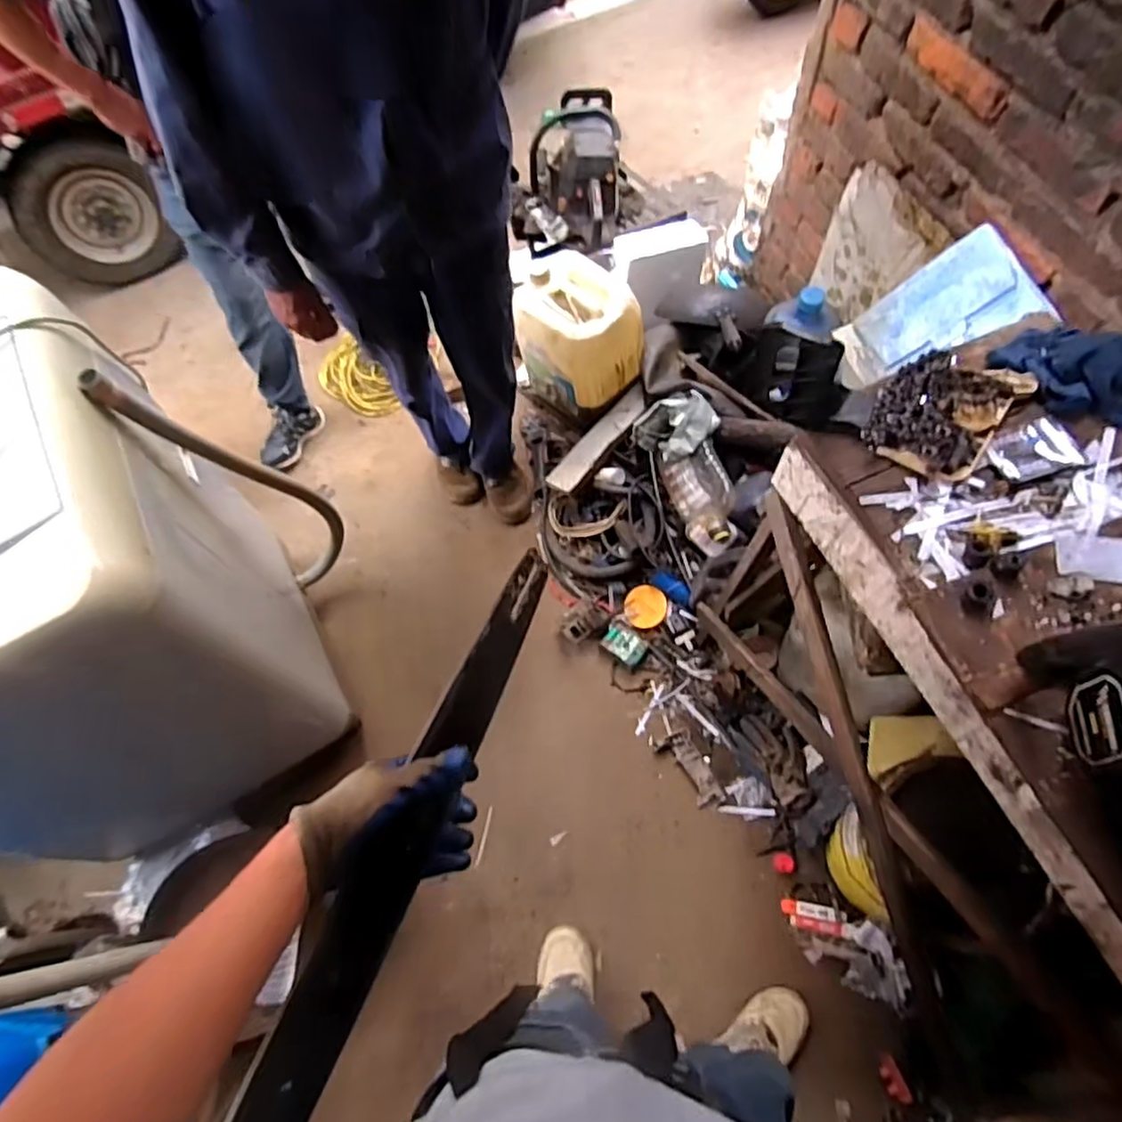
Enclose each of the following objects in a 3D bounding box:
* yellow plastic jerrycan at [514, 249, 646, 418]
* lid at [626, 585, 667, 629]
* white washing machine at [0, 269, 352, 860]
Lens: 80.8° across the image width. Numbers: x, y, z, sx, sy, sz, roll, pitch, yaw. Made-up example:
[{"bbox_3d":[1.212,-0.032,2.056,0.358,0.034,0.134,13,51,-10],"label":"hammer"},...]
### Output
[{"bbox_3d":[0.048,-0.547,1.639,0.297,0.294,0.245,38,73,18],"label":"yellow plastic jerrycan"},{"bbox_3d":[0.199,0.105,1.547,0.092,0.021,0.109,-2,66,2],"label":"lid"},{"bbox_3d":[-0.828,0.124,1.149,0.634,0.966,0.540,-29,67,-10],"label":"white washing machine"}]

